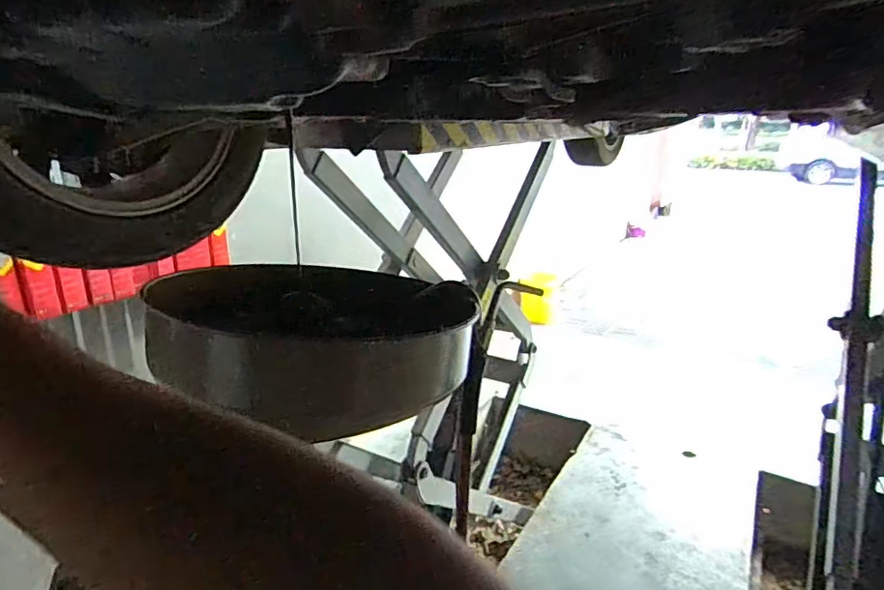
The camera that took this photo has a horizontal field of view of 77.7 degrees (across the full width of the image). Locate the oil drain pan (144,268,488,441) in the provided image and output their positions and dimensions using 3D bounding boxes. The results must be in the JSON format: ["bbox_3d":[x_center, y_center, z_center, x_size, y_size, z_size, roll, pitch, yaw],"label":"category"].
[{"bbox_3d":[-0.168,0.055,0.756,0.399,0.139,0.343,-7,20,-22],"label":"oil drain pan"}]

